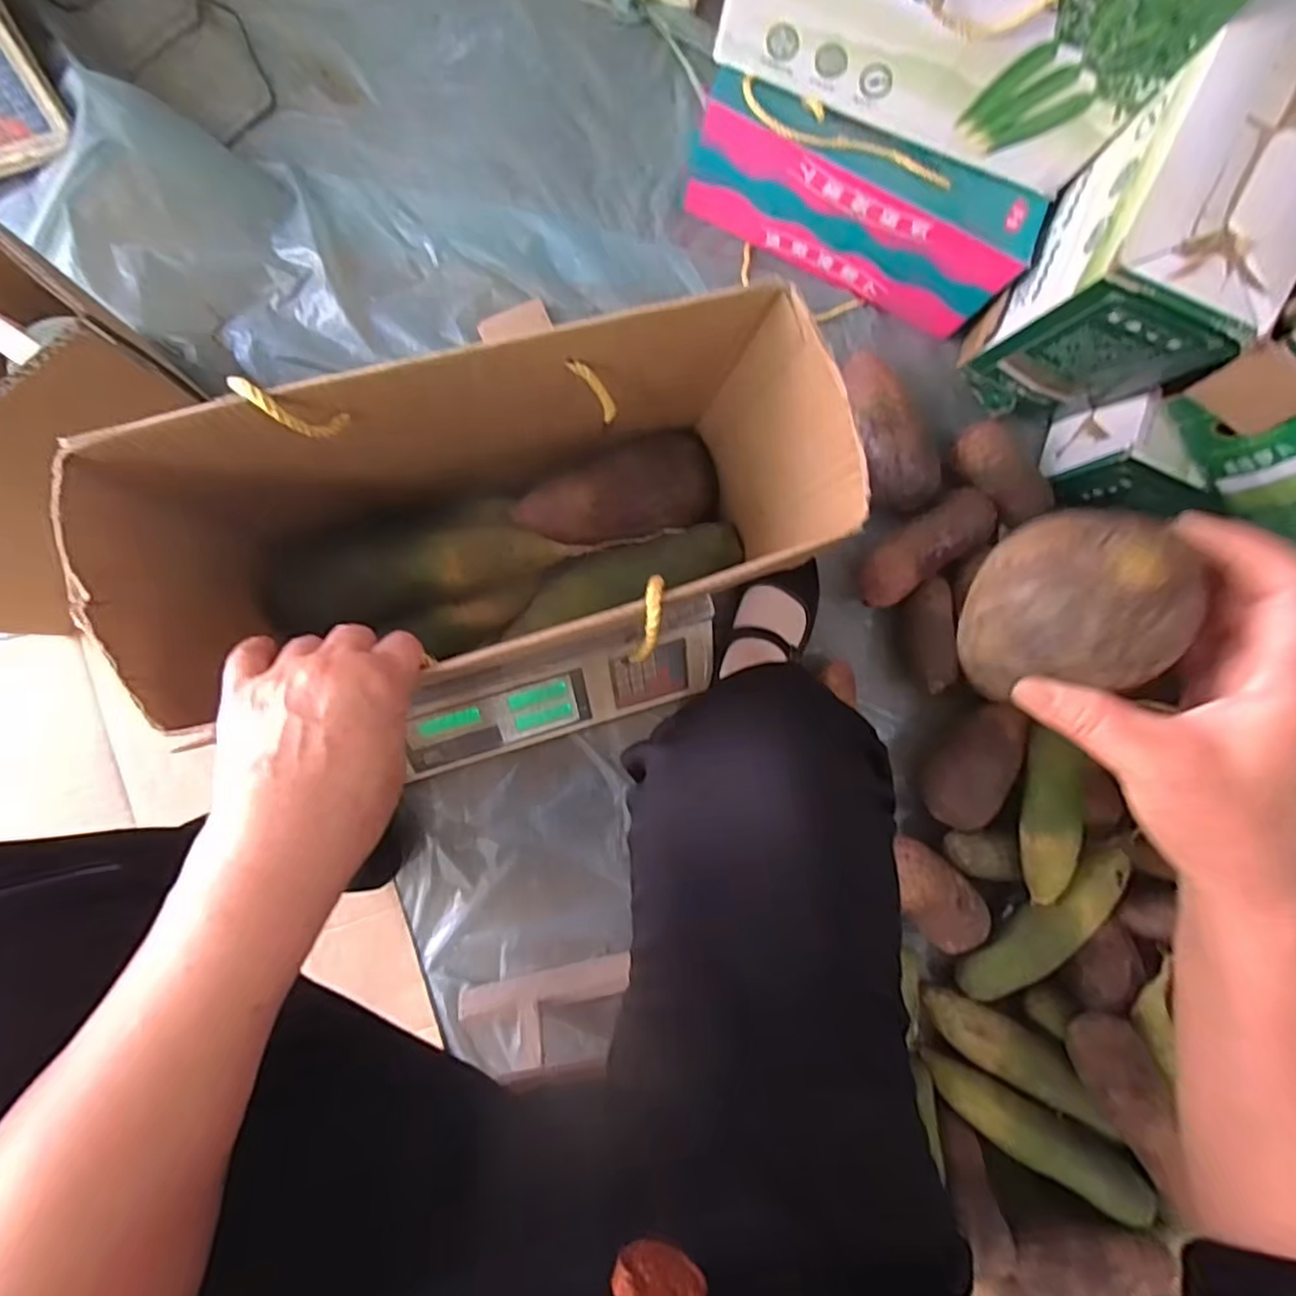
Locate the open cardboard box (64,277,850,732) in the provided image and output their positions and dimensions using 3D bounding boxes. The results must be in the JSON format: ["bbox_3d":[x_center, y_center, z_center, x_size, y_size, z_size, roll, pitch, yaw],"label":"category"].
[{"bbox_3d":[-0.086,-0.072,0.425,0.366,0.215,0.153,-17,90,-8],"label":"open cardboard box"}]

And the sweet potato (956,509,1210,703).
[{"bbox_3d":[0.165,-0.017,0.263,0.058,0.059,0.068,-17,90,-8],"label":"sweet potato"}]

